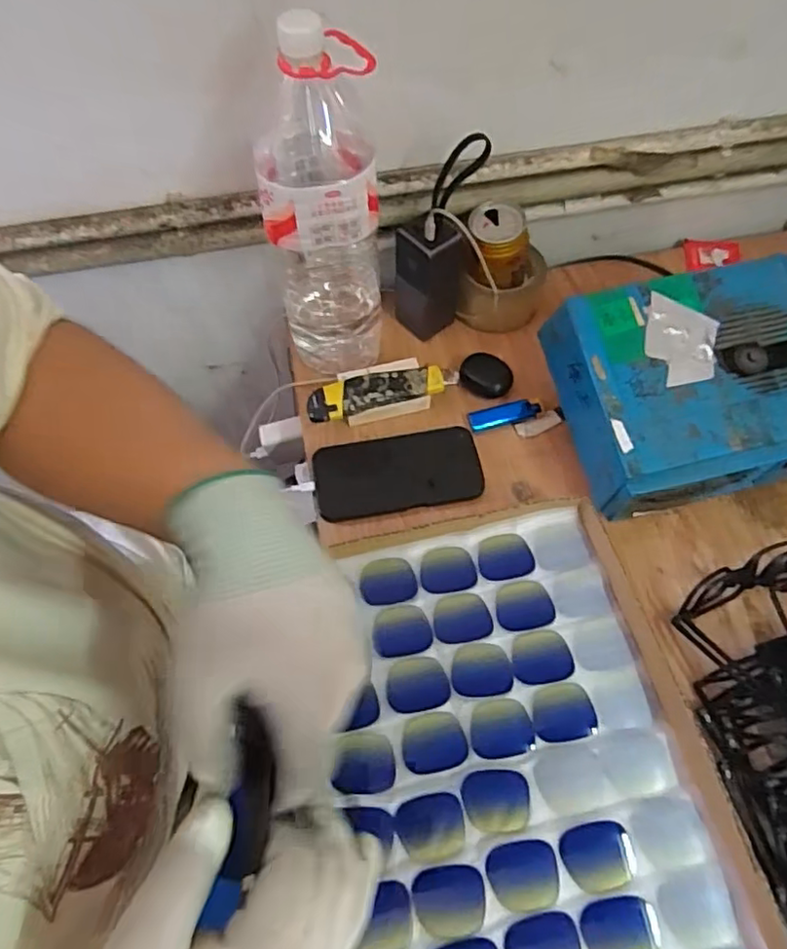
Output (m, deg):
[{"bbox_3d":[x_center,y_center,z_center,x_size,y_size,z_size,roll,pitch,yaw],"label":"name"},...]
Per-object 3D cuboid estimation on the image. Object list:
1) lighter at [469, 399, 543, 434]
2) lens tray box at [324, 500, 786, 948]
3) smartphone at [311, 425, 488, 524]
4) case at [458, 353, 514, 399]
[{"bbox_3d":[0.119,-0.063,0.670,0.078,0.011,0.022,-14,61,-6],"label":"lighter"},{"bbox_3d":[0.087,0.228,0.483,0.284,0.043,0.398,-11,61,-5],"label":"lens tray box"},{"bbox_3d":[0.004,-0.001,0.636,0.166,0.010,0.084,-8,61,-3],"label":"smartphone"},{"bbox_3d":[0.102,-0.106,0.687,0.055,0.025,0.048,7,61,5],"label":"case"}]

